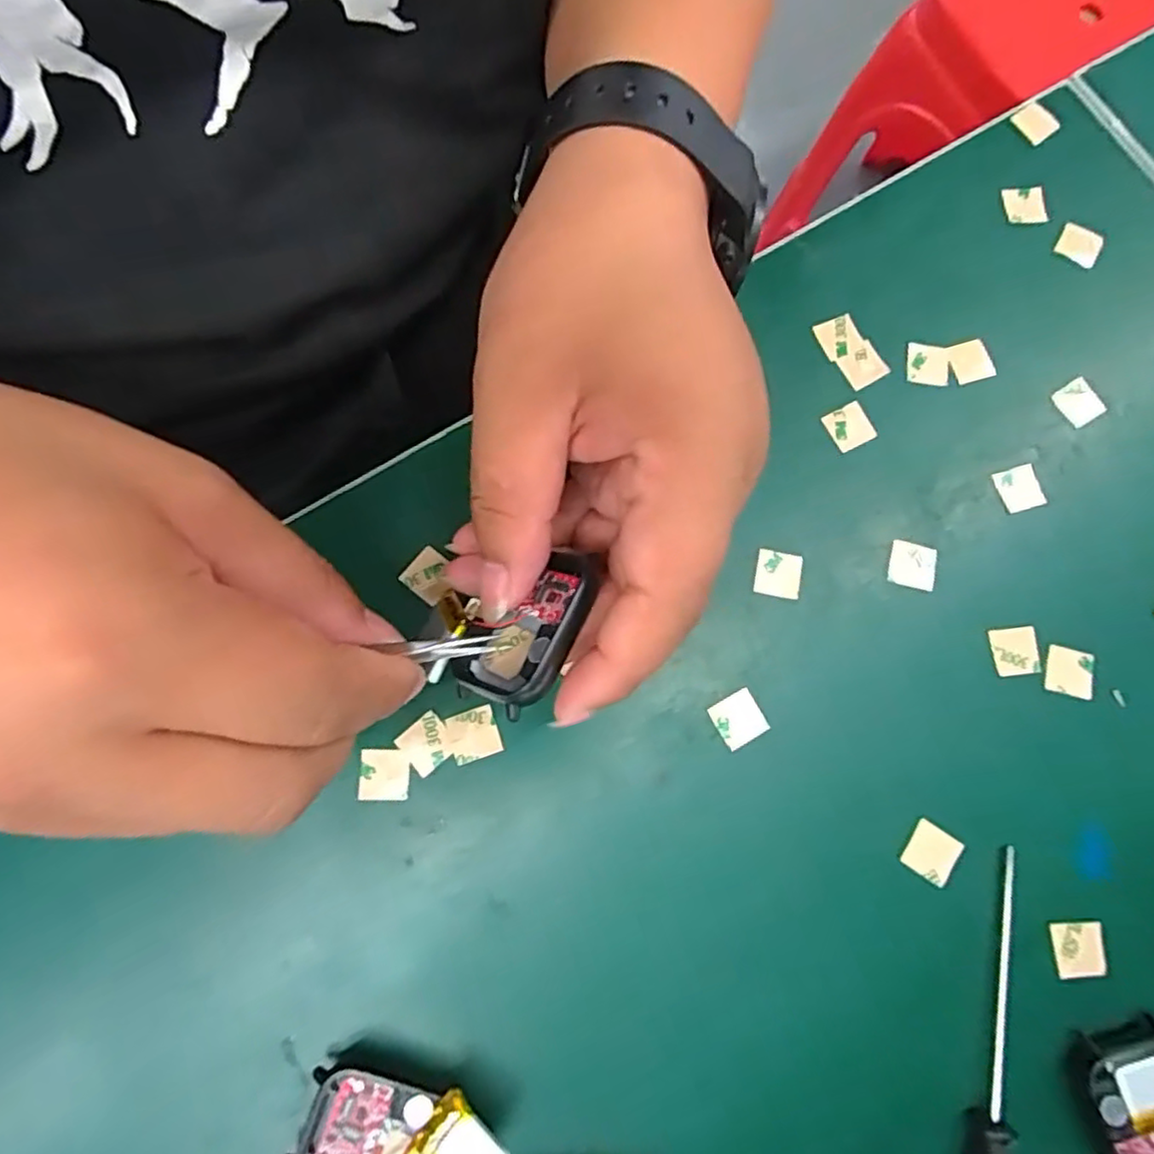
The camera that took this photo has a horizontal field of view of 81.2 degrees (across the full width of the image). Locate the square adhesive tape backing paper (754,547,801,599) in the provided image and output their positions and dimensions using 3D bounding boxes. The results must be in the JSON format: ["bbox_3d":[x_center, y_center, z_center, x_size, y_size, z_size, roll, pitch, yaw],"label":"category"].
[{"bbox_3d":[0.069,-0.001,0.231,0.015,0.004,0.016,10,77,6],"label":"square adhesive tape backing paper"}]

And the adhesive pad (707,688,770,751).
[{"bbox_3d":[0.053,0.046,0.219,0.015,0.004,0.015,-29,80,-7],"label":"adhesive pad"}]

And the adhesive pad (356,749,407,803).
[{"bbox_3d":[-0.061,0.062,0.211,0.015,0.004,0.015,2,77,-15],"label":"adhesive pad"}]

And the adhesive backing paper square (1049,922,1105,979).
[{"bbox_3d":[0.155,0.115,0.207,0.014,0.004,0.016,-4,77,-2],"label":"adhesive backing paper square"}]

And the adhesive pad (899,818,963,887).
[{"bbox_3d":[0.112,0.087,0.211,0.015,0.004,0.016,34,79,6],"label":"adhesive pad"}]

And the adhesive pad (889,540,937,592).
[{"bbox_3d":[0.115,-0.004,0.231,0.015,0.004,0.015,14,77,2],"label":"adhesive pad"}]

